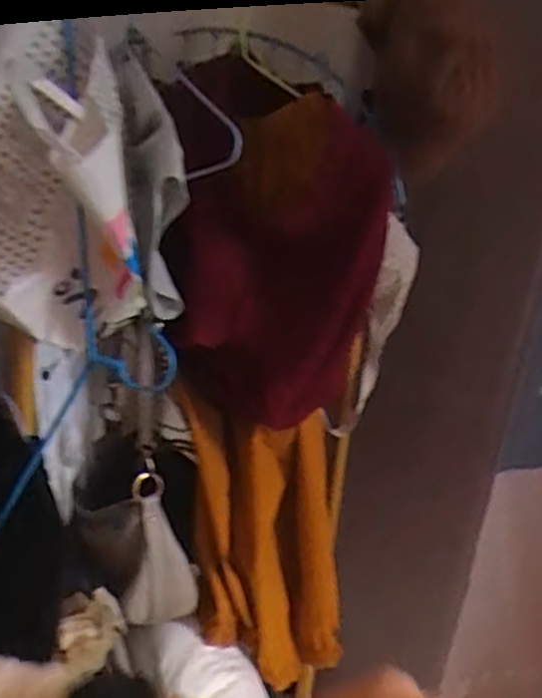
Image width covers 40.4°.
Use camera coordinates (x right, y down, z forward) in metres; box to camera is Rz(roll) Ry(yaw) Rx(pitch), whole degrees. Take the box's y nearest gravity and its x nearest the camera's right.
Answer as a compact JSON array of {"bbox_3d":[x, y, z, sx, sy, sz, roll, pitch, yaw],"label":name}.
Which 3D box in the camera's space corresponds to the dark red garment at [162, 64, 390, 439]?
[{"bbox_3d":[0.009,-0.110,0.906,0.241,0.366,0.218,8,18,1],"label":"dark red garment"}]

